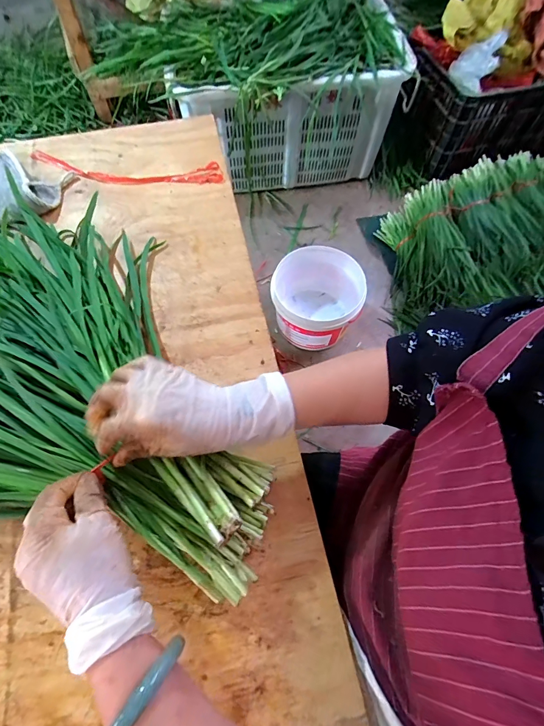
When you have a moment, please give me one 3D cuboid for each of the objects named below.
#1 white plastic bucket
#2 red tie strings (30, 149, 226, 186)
[{"bbox_3d":[0.121,-0.164,0.988,0.221,0.170,0.225,0,65,0],"label":"white plastic bucket"},{"bbox_3d":[-0.238,-0.312,0.589,0.313,0.008,0.053,5,65,3],"label":"red tie strings"}]

